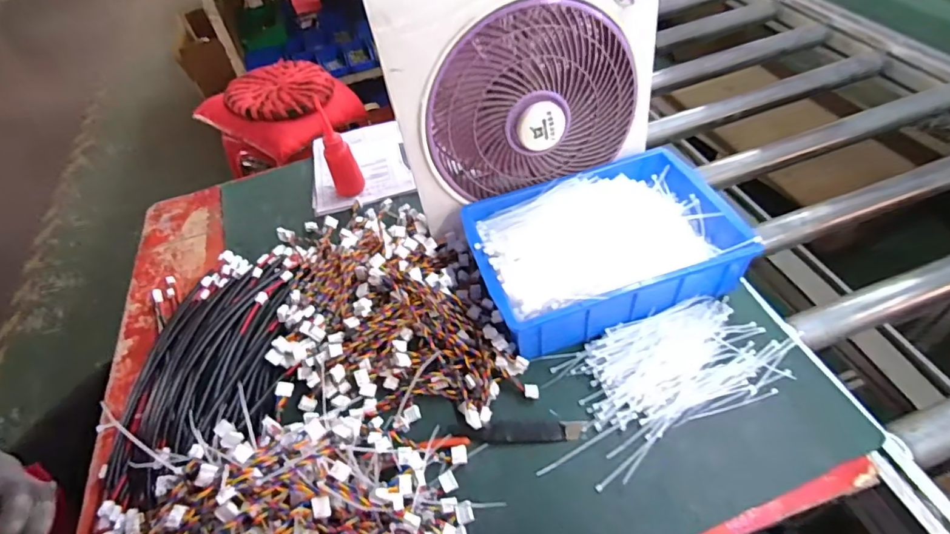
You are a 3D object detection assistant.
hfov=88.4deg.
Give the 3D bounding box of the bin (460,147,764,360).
[{"bbox_3d":[0.150,-0.025,0.608,0.296,0.082,0.206,-18,51,-6],"label":"bin"}]

